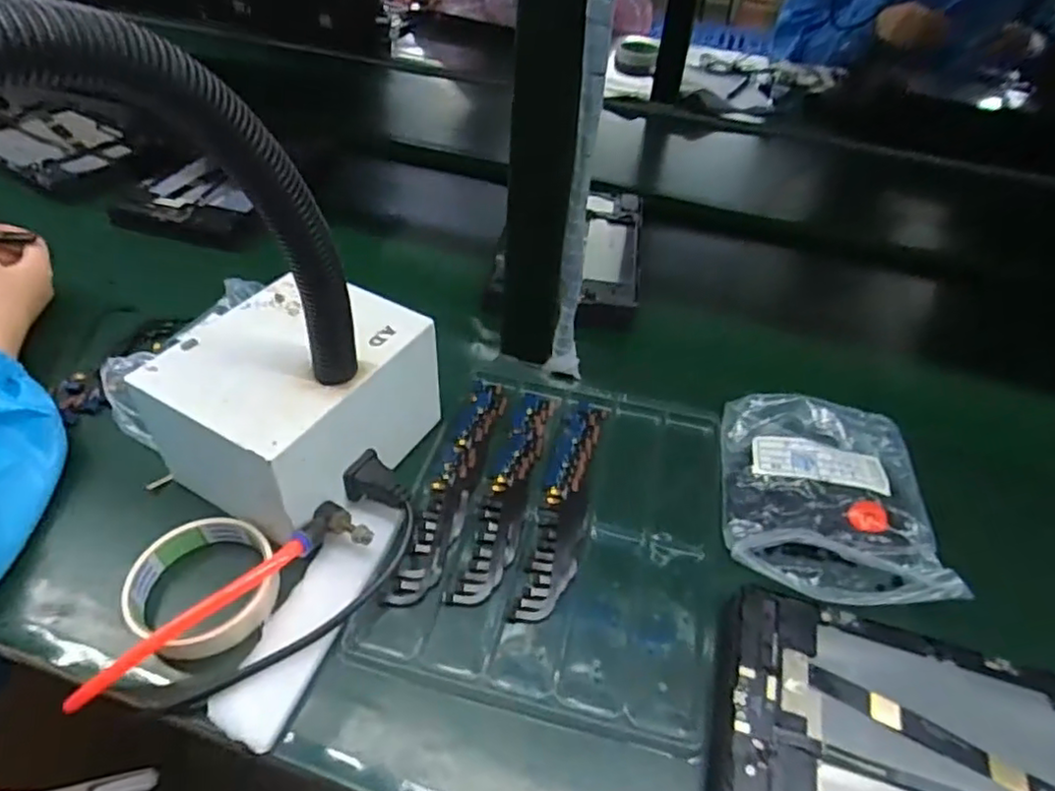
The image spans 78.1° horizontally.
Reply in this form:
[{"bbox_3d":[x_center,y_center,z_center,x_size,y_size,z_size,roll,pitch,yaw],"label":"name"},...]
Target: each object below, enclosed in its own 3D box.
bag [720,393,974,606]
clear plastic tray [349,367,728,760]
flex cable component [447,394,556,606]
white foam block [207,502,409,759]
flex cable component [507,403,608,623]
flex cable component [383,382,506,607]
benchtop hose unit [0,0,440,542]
[{"bbox_3d":[0.219,0.066,0.474,0.139,0.024,0.170,10,44,4],"label":"bag"},{"bbox_3d":[0.029,0.084,0.465,0.216,0.015,0.270,12,44,8],"label":"clear plastic tray"},{"bbox_3d":[-0.012,0.066,0.483,0.030,0.005,0.199,12,44,8],"label":"flex cable component"},{"bbox_3d":[-0.129,0.129,0.400,0.045,0.008,0.158,19,46,13],"label":"white foam block"},{"bbox_3d":[0.029,0.073,0.475,0.034,0.004,0.198,11,44,7],"label":"flex cable component"},{"bbox_3d":[-0.053,0.061,0.482,0.030,0.006,0.208,11,44,5],"label":"flex cable component"},{"bbox_3d":[-0.202,-0.016,0.319,0.119,0.316,0.349,25,47,19],"label":"benchtop hose unit"}]

